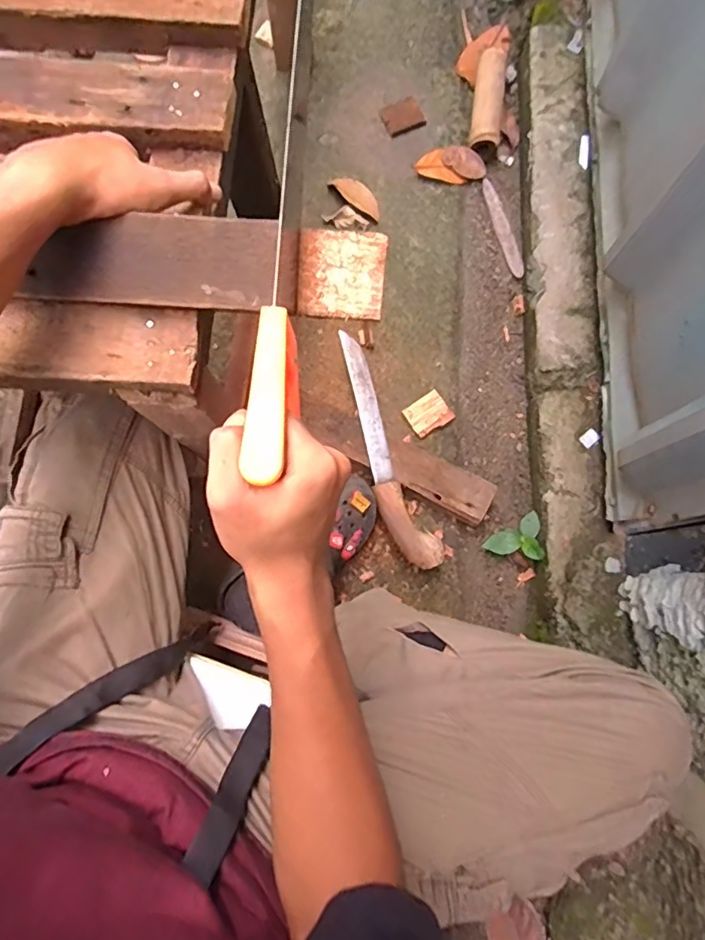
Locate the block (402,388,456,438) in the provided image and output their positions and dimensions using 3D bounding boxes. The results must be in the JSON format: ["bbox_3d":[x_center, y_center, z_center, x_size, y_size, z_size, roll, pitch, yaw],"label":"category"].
[{"bbox_3d":[0.114,-0.084,0.841,0.062,0.017,0.054,-32,80,-6],"label":"block"}]

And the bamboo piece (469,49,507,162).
[{"bbox_3d":[0.236,-0.631,0.952,0.052,0.047,0.196,7,79,2],"label":"bamboo piece"}]

